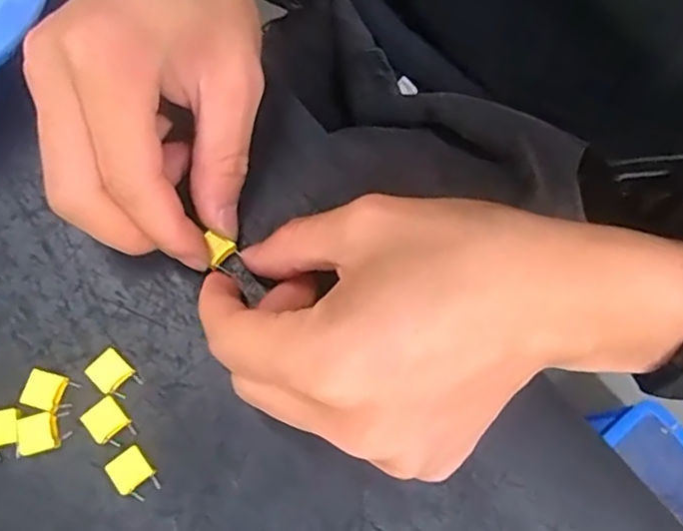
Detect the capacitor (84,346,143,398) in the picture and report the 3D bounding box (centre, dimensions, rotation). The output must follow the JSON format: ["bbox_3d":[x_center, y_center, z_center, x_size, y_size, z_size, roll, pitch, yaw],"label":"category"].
[{"bbox_3d":[-0.086,0.041,0.235,0.018,0.006,0.013,38,77,9],"label":"capacitor"}]

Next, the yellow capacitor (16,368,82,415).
[{"bbox_3d":[-0.109,0.047,0.232,0.018,0.004,0.014,19,75,5],"label":"yellow capacitor"}]

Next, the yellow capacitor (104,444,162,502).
[{"bbox_3d":[-0.075,0.076,0.225,0.014,0.005,0.018,-38,78,-10],"label":"yellow capacitor"}]

